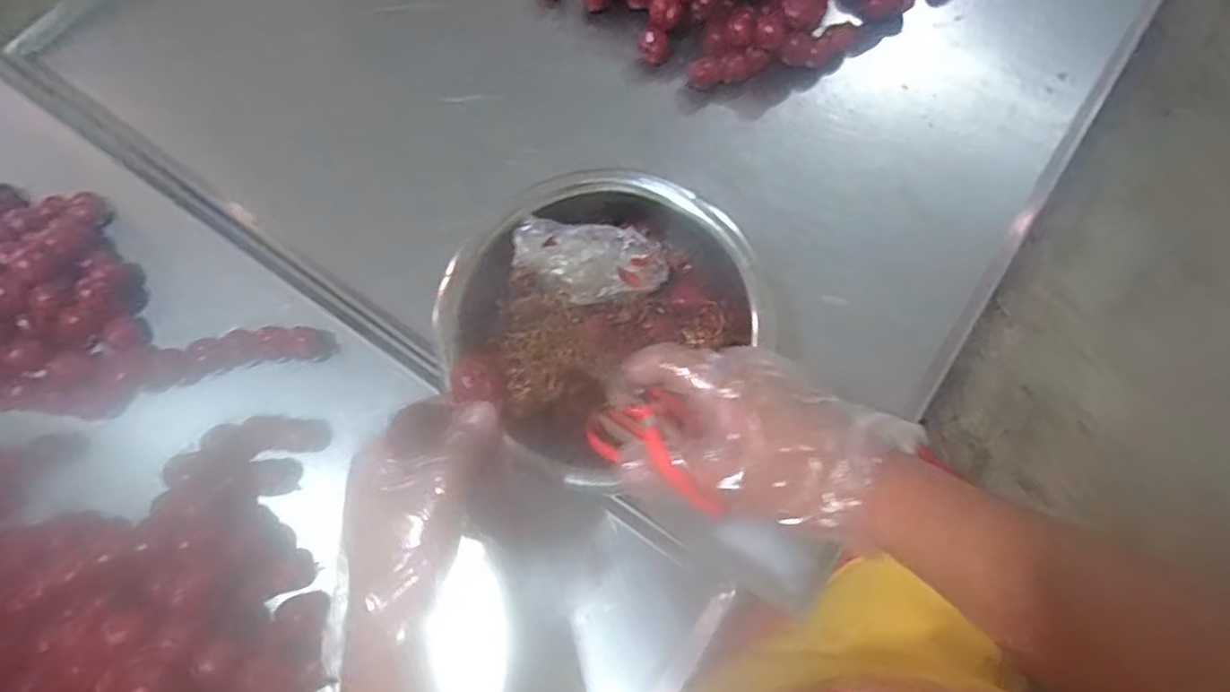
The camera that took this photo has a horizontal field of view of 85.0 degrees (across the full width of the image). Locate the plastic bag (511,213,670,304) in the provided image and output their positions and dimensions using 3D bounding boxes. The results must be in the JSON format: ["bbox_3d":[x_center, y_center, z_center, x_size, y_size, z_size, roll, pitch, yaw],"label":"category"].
[{"bbox_3d":[-0.020,-0.075,0.617,0.139,0.075,0.078,5,71,1],"label":"plastic bag"}]

